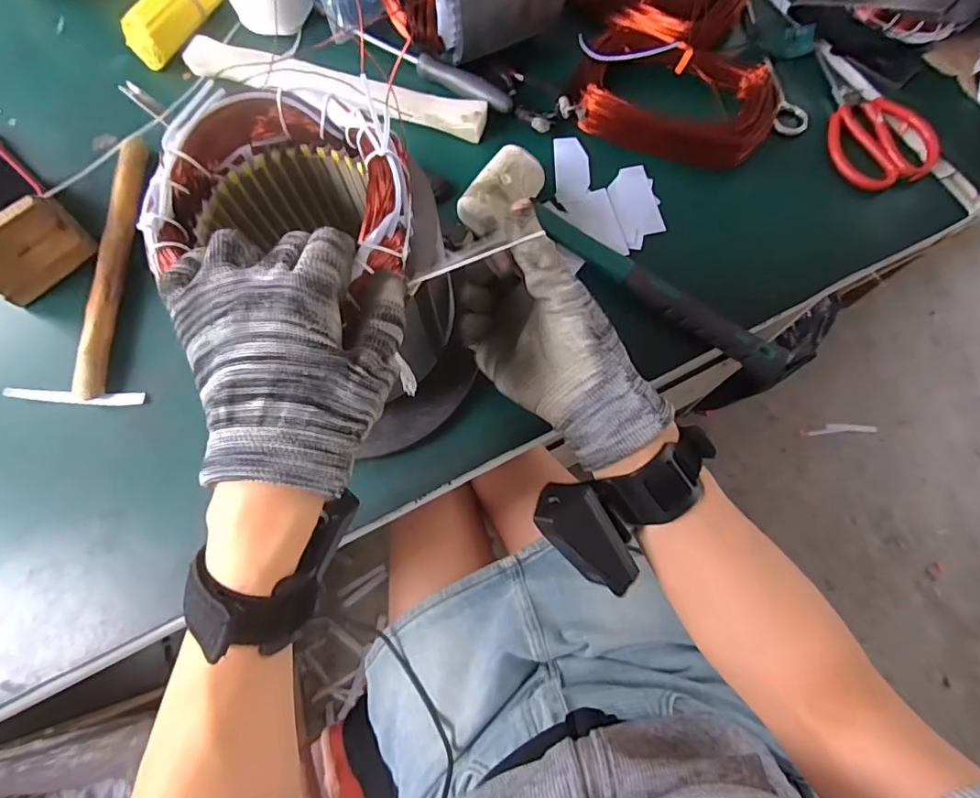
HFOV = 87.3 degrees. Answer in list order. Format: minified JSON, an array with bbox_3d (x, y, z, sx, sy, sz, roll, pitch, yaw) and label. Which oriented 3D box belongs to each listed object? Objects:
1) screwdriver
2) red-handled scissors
[{"bbox_3d":[-0.053,-0.313,0.488,0.170,0.016,0.021,28,75,10],"label":"screwdriver"},{"bbox_3d":[0.337,-0.266,0.465,0.079,0.014,0.163,-14,72,-3],"label":"red-handled scissors"}]

